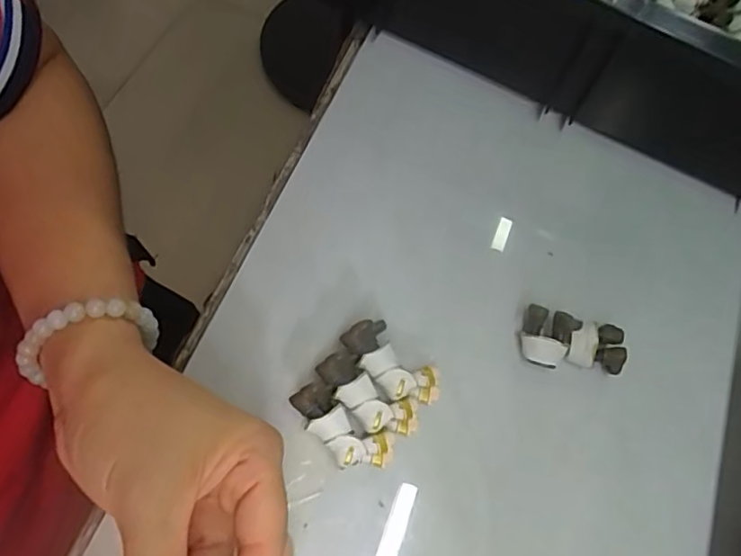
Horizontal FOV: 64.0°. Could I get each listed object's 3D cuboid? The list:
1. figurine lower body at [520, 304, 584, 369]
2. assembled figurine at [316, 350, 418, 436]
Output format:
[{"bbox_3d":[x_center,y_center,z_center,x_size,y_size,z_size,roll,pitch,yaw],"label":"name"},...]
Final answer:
[{"bbox_3d":[0.087,0.031,0.297,0.024,0.026,0.025,21,66,3],"label":"figurine lower body"},{"bbox_3d":[-0.001,0.054,0.266,0.052,0.010,0.022,39,67,-6],"label":"assembled figurine"}]

